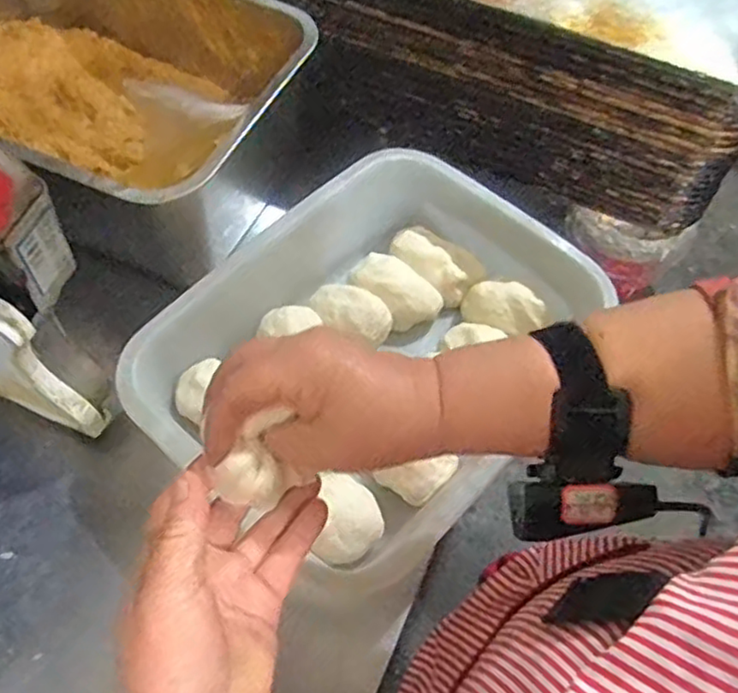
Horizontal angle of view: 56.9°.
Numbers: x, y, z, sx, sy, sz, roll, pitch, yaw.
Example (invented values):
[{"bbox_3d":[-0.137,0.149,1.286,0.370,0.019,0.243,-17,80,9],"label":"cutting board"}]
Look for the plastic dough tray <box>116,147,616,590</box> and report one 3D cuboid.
[{"bbox_3d":[0.001,0.001,0.561,0.267,0.087,0.340,33,64,16],"label":"plastic dough tray"}]

